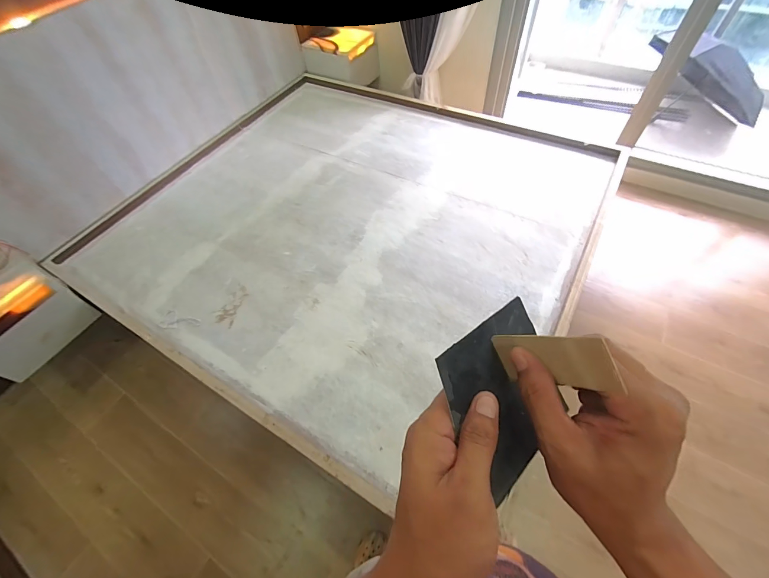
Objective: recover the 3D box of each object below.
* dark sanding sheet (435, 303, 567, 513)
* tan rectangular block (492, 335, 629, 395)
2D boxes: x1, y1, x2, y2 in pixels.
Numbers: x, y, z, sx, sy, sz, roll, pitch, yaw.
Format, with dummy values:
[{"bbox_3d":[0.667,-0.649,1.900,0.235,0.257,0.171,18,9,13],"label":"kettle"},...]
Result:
[{"bbox_3d":[0.097,0.078,0.263,0.133,0.006,0.110,-22,93,-43],"label":"dark sanding sheet"},{"bbox_3d":[0.109,0.047,0.223,0.006,0.086,0.037,-30,95,-26],"label":"tan rectangular block"}]

